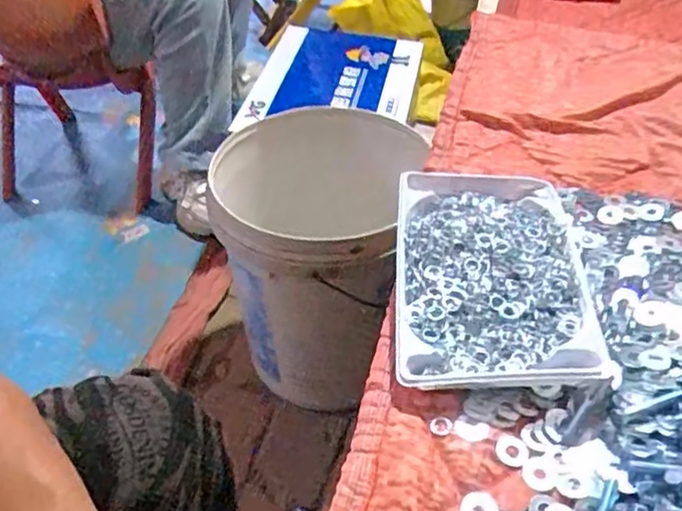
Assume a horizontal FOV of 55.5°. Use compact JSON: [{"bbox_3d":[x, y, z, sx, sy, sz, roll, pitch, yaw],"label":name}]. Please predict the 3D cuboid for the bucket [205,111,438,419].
[{"bbox_3d":[-0.052,0.011,0.953,0.288,0.364,0.262,-1,45,2],"label":"bucket"}]

